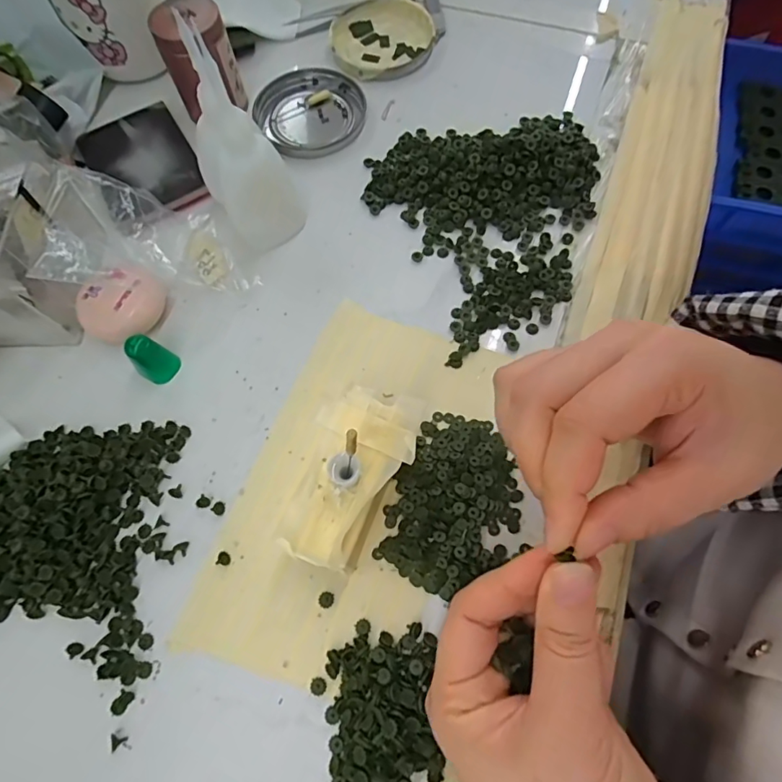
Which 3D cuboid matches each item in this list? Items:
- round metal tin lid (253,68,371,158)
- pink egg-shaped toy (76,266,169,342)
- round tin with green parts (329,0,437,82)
[{"bbox_3d":[-0.057,-0.204,0.363,0.076,0.008,0.075,-1,68,2],"label":"round metal tin lid"},{"bbox_3d":[-0.156,-0.049,0.290,0.048,0.024,0.033,-27,70,-9],"label":"pink egg-shaped toy"},{"bbox_3d":[-0.007,-0.272,0.387,0.078,0.014,0.077,-1,68,2],"label":"round tin with green parts"}]

